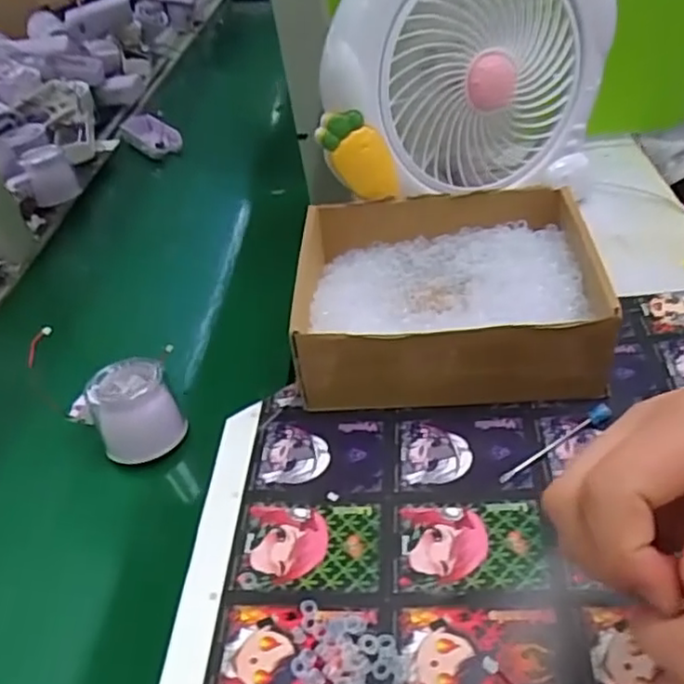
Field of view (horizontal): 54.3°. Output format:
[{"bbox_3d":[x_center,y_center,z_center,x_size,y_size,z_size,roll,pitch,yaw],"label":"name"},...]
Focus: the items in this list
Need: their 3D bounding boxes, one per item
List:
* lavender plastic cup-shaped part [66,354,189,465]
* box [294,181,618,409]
[{"bbox_3d":[-0.152,0.050,0.479,0.061,0.050,0.057,-5,39,4],"label":"lavender plastic cup-shaped part"},{"bbox_3d":[0.074,-0.038,0.511,0.219,0.069,0.179,-3,39,7],"label":"box"}]

